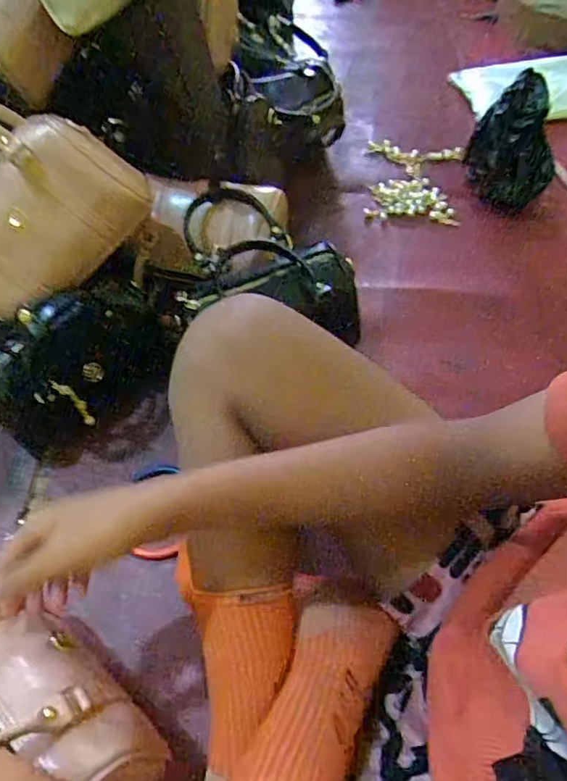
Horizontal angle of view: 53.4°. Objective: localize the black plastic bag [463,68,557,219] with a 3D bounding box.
[{"bbox_3d":[0.384,-0.416,0.928,0.146,0.148,0.163,20,60,13],"label":"black plastic bag"}]

